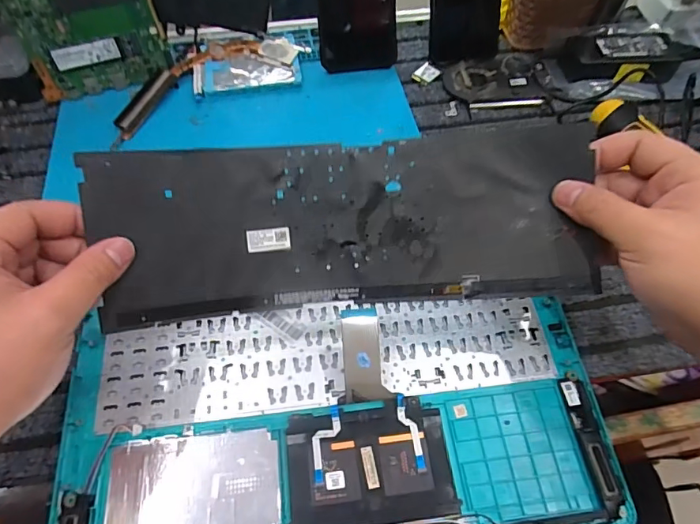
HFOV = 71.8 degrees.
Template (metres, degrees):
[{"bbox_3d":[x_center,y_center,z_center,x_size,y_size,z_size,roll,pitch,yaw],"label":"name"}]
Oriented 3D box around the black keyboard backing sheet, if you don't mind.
[{"bbox_3d":[0.001,-0.022,0.310,0.305,0.040,0.111,-5,95,-3],"label":"black keyboard backing sheet"}]

